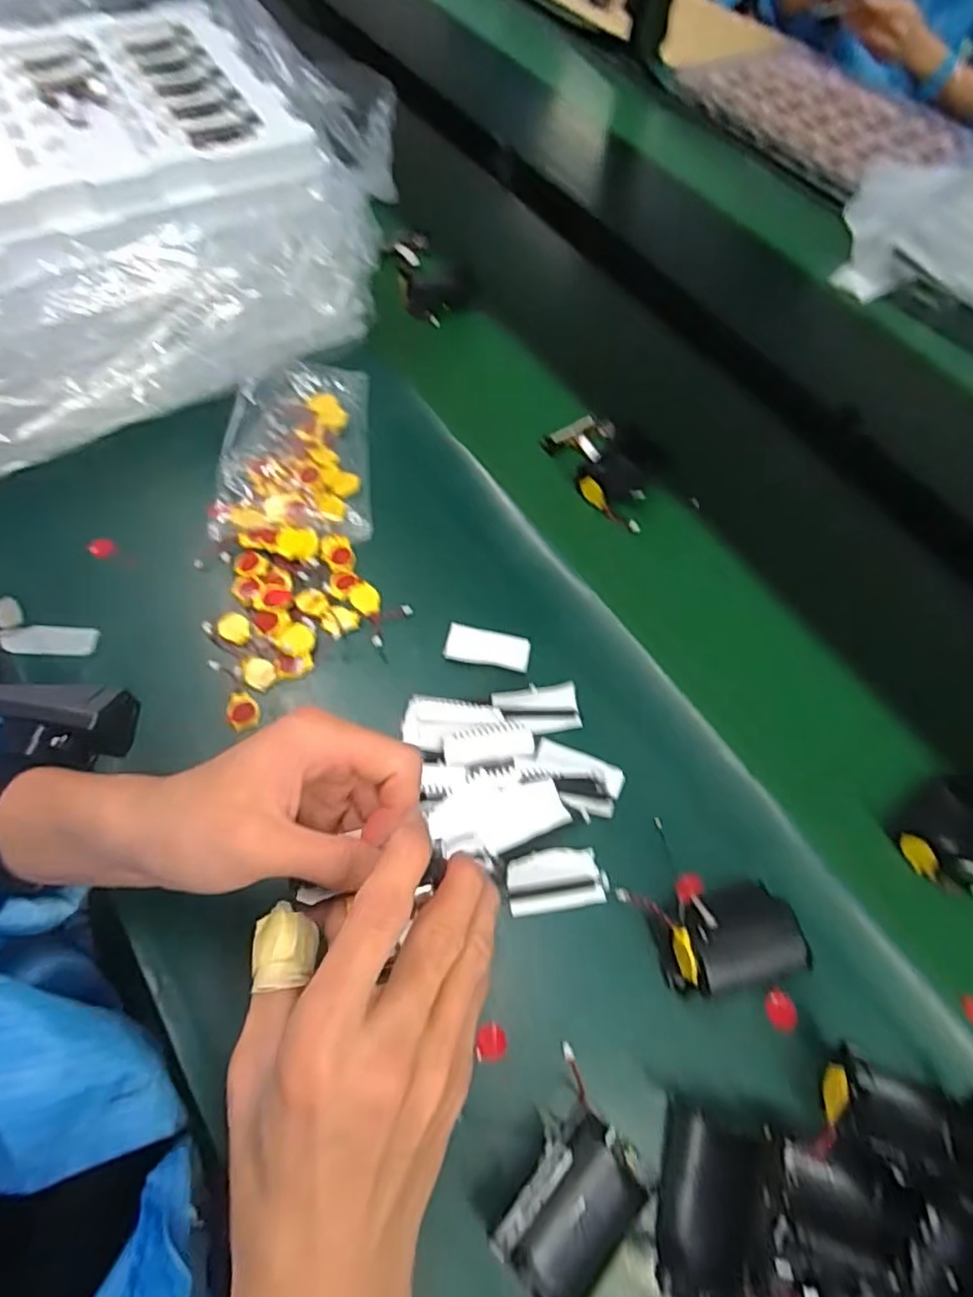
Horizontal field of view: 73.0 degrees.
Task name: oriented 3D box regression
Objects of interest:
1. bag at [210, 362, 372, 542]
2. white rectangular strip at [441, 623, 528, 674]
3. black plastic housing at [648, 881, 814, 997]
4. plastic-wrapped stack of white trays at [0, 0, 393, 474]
[{"bbox_3d":[-0.151,-0.162,0.524,0.112,0.028,0.169,0,61,-5],"label":"bag"},{"bbox_3d":[0.001,0.000,0.462,0.058,0.005,0.029,11,61,2],"label":"white rectangular strip"},{"bbox_3d":[0.133,0.160,0.362,0.072,0.036,0.049,-13,63,-12],"label":"black plastic housing"},{"bbox_3d":[-0.327,-0.338,0.527,0.533,0.179,0.308,-34,69,-21],"label":"plastic-wrapped stack of white trays"}]

